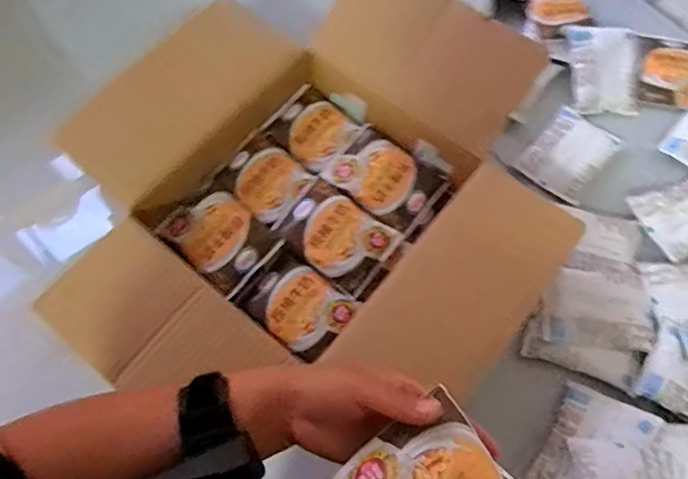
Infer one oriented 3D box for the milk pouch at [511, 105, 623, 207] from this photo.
[{"bbox_3d":[0.309,-0.120,0.758,0.095,0.024,0.119,36,71,14],"label":"milk pouch"}]

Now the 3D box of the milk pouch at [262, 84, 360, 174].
[{"bbox_3d":[-0.042,-0.147,0.738,0.106,0.020,0.093,38,72,15],"label":"milk pouch"}]

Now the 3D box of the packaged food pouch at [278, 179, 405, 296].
[{"bbox_3d":[-0.008,-0.008,0.673,0.129,0.014,0.098,33,71,13],"label":"packaged food pouch"}]

